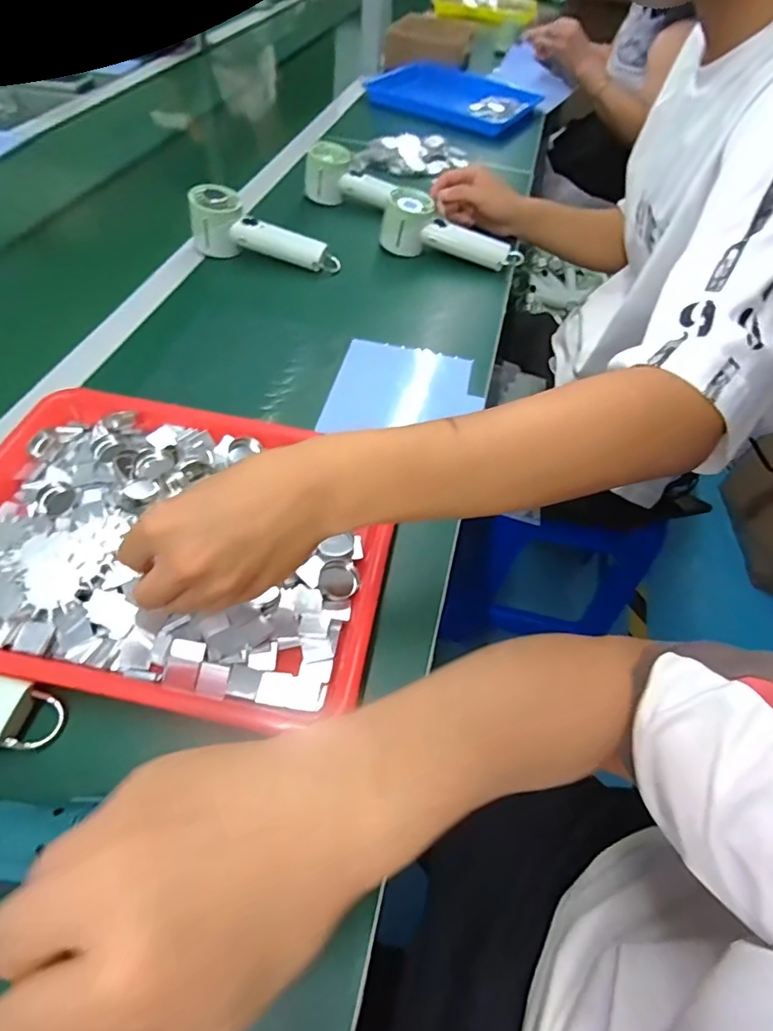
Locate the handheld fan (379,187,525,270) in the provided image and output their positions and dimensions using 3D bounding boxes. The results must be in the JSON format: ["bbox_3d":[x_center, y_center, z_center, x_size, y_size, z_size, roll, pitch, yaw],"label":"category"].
[{"bbox_3d":[0.090,-0.385,0.677,0.193,0.064,0.050,9,54,1],"label":"handheld fan"}]

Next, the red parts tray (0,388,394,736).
[{"bbox_3d":[-0.164,0.011,0.381,0.328,0.032,0.245,11,54,3],"label":"red parts tray"}]

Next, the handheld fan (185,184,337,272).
[{"bbox_3d":[-0.153,-0.365,0.637,0.180,0.066,0.049,8,54,0],"label":"handheld fan"}]

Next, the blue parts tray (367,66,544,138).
[{"bbox_3d":[0.135,-0.895,1.068,0.348,0.030,0.252,29,57,15],"label":"blue parts tray"}]

